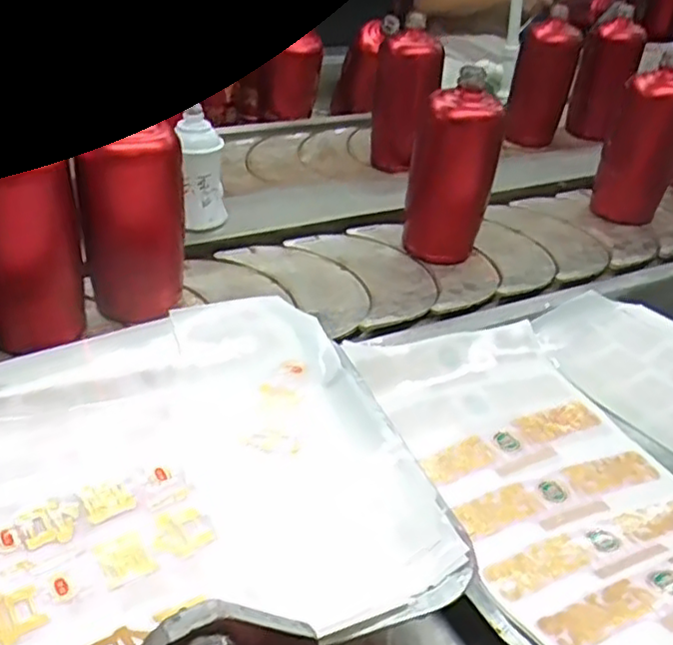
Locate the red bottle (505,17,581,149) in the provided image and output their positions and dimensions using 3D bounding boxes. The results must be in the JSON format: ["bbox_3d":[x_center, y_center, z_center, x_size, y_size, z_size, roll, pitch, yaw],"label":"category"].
[{"bbox_3d":[0.319,-0.374,1.055,0.068,0.178,0.084,6,35,1],"label":"red bottle"}]

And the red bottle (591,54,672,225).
[{"bbox_3d":[0.374,-0.211,0.821,0.072,0.183,0.073,9,35,5],"label":"red bottle"}]

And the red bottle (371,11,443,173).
[{"bbox_3d":[0.092,-0.297,0.896,0.074,0.180,0.059,6,35,1],"label":"red bottle"}]

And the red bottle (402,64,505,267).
[{"bbox_3d":[0.118,-0.152,0.695,0.060,0.183,0.060,-12,39,-23],"label":"red bottle"}]

